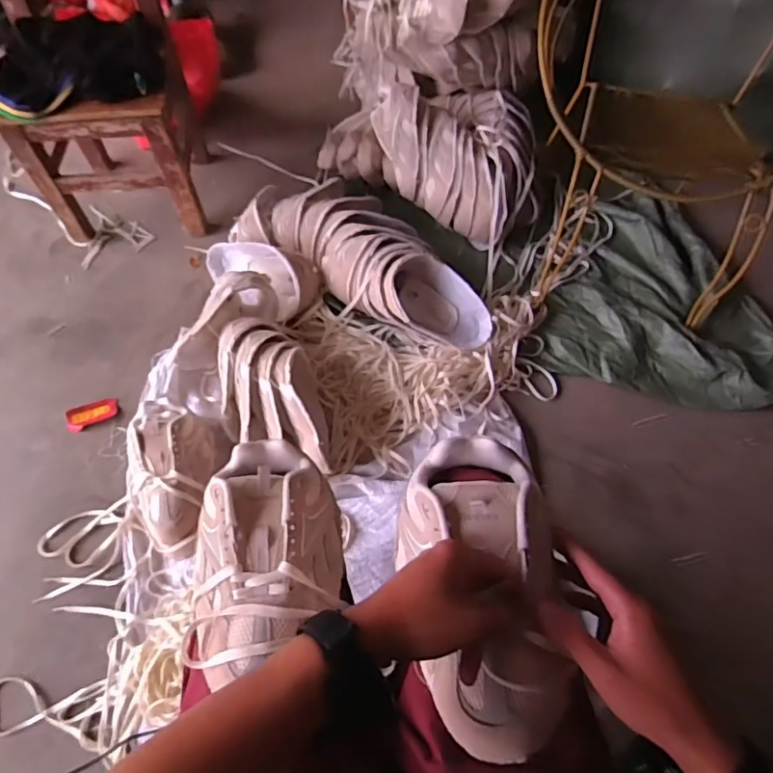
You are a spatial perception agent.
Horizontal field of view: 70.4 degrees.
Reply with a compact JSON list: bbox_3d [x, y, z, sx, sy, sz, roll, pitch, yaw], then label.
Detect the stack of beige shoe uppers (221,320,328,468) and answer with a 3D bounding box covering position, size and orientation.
[{"bbox_3d":[-0.212,0.020,1.011,0.177,0.136,0.287,-8,61,-6],"label":"stack of beige shoe uppers"}]

